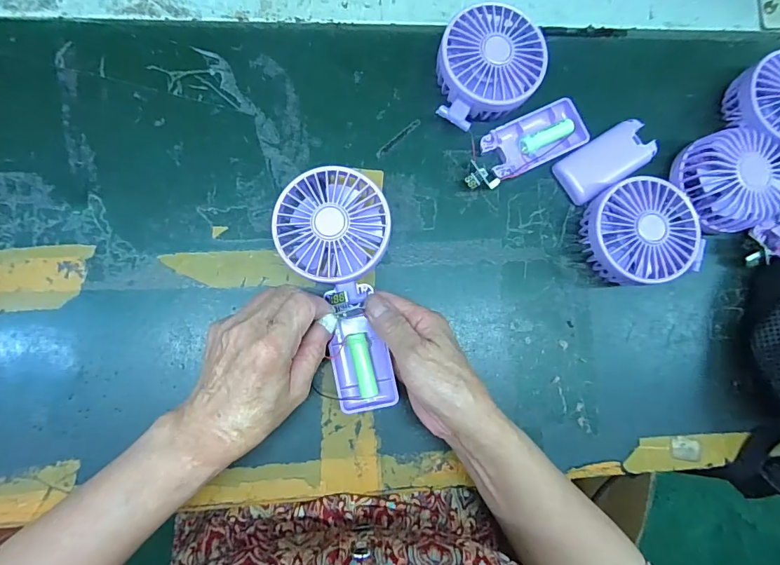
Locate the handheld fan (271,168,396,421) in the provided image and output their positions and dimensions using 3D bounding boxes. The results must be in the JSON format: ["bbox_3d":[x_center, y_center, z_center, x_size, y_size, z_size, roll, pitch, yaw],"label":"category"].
[{"bbox_3d":[-0.035,0.006,0.324,0.079,0.027,0.181,-10,94,-6],"label":"handheld fan"}]

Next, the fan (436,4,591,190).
[{"bbox_3d":[0.095,-0.158,0.361,0.113,0.043,0.130,-28,87,-8],"label":"fan"}]

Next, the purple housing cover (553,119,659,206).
[{"bbox_3d":[0.189,-0.107,0.378,0.086,0.018,0.042,-32,87,-8],"label":"purple housing cover"}]

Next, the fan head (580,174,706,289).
[{"bbox_3d":[0.206,-0.040,0.357,0.089,0.046,0.083,1,84,-5],"label":"fan head"}]

